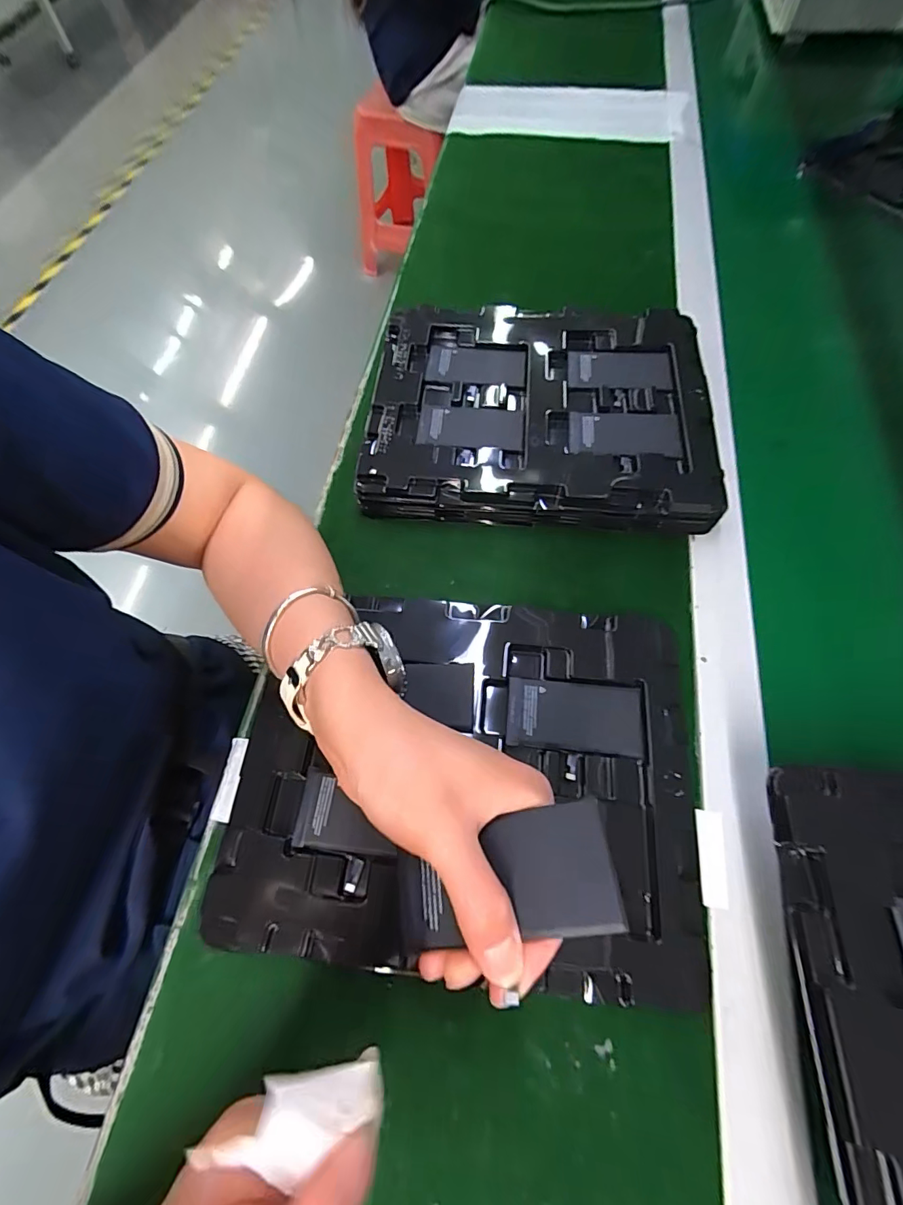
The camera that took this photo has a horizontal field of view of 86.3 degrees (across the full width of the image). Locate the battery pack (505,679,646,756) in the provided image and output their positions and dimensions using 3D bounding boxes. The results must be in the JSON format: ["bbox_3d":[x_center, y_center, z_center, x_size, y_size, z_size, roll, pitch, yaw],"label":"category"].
[{"bbox_3d":[0.080,0.075,0.316,0.085,0.006,0.044,5,67,4],"label":"battery pack"}]

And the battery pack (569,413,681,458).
[{"bbox_3d":[0.137,-0.135,0.385,0.084,0.007,0.046,6,67,5],"label":"battery pack"}]

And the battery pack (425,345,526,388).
[{"bbox_3d":[0.022,-0.209,0.427,0.087,0.006,0.044,11,67,7],"label":"battery pack"}]

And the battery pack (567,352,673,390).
[{"bbox_3d":[0.145,-0.203,0.417,0.086,0.006,0.042,6,67,5],"label":"battery pack"}]

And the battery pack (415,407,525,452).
[{"bbox_3d":[0.016,-0.143,0.395,0.086,0.007,0.045,5,67,4],"label":"battery pack"}]

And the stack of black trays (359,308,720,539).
[{"bbox_3d":[0.072,-0.166,0.413,0.270,0.039,0.218,4,67,4],"label":"stack of black trays"}]

